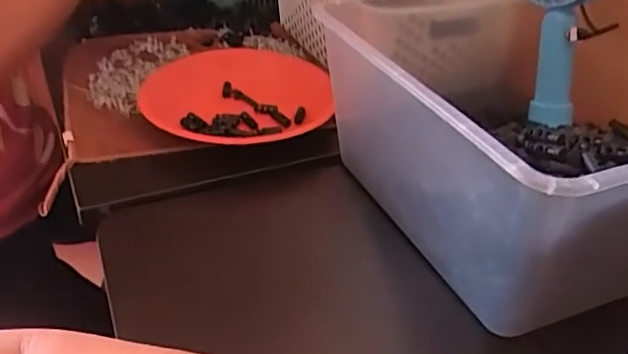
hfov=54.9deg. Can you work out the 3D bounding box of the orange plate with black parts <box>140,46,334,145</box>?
[{"bbox_3d":[-0.080,-0.084,0.624,0.182,0.038,0.189,1,34,-1],"label":"orange plate with black parts"}]

